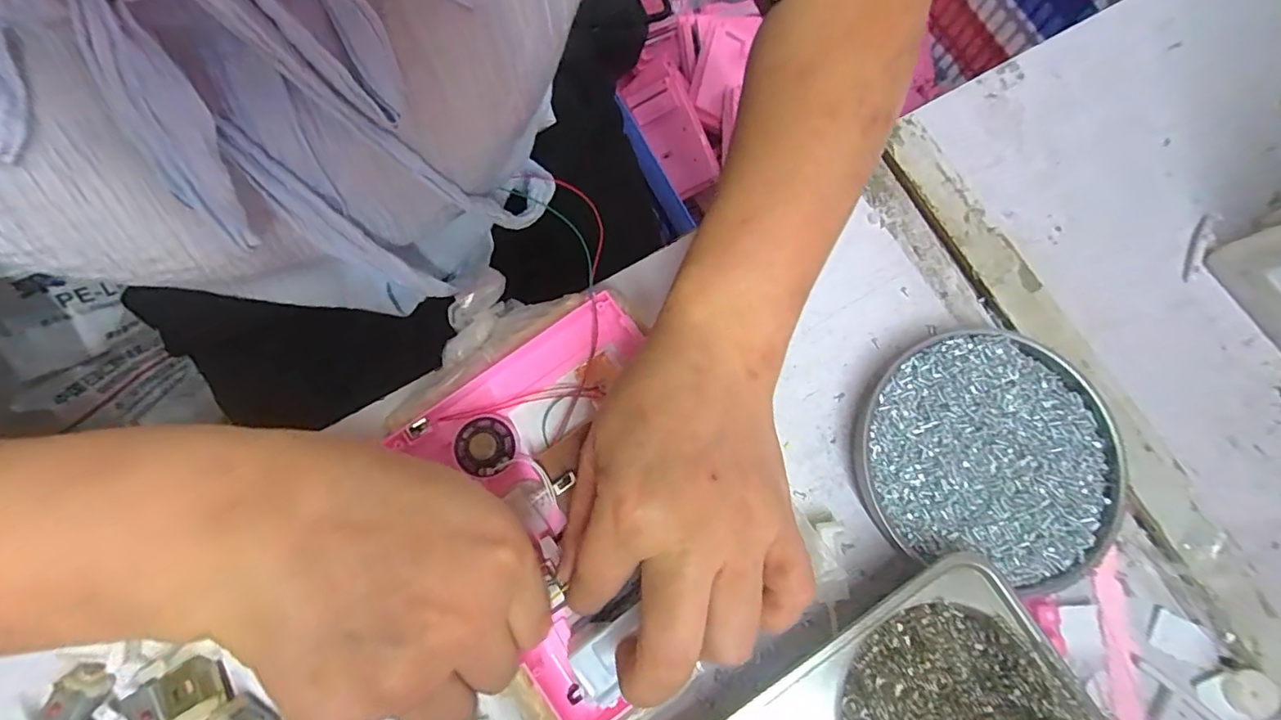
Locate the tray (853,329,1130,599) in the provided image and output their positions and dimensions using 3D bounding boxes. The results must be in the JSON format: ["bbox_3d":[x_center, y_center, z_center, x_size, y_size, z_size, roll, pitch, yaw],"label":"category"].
[{"bbox_3d":[0.184,0.050,0.291,0.135,0.023,0.121,17,78,1],"label":"tray"}]

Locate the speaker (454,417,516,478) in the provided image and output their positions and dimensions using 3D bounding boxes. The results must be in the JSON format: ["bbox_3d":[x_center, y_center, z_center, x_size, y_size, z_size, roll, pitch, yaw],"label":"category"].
[{"bbox_3d":[-0.075,0.042,0.261,0.027,0.005,0.027,-16,79,-6],"label":"speaker"}]

